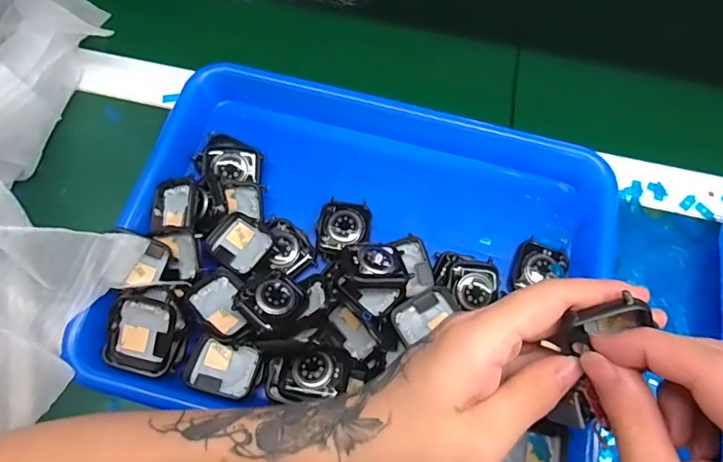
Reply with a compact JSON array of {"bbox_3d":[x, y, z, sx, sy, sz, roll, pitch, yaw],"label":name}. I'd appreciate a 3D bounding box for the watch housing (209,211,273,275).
[{"bbox_3d":[-0.083,0.009,0.335,0.043,0.011,0.035,34,71,11],"label":"watch housing"}]

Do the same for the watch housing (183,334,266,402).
[{"bbox_3d":[-0.086,0.087,0.305,0.046,0.016,0.033,16,69,4],"label":"watch housing"}]

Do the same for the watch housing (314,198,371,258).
[{"bbox_3d":[-0.013,-0.002,0.350,0.036,0.007,0.044,11,68,3],"label":"watch housing"}]

